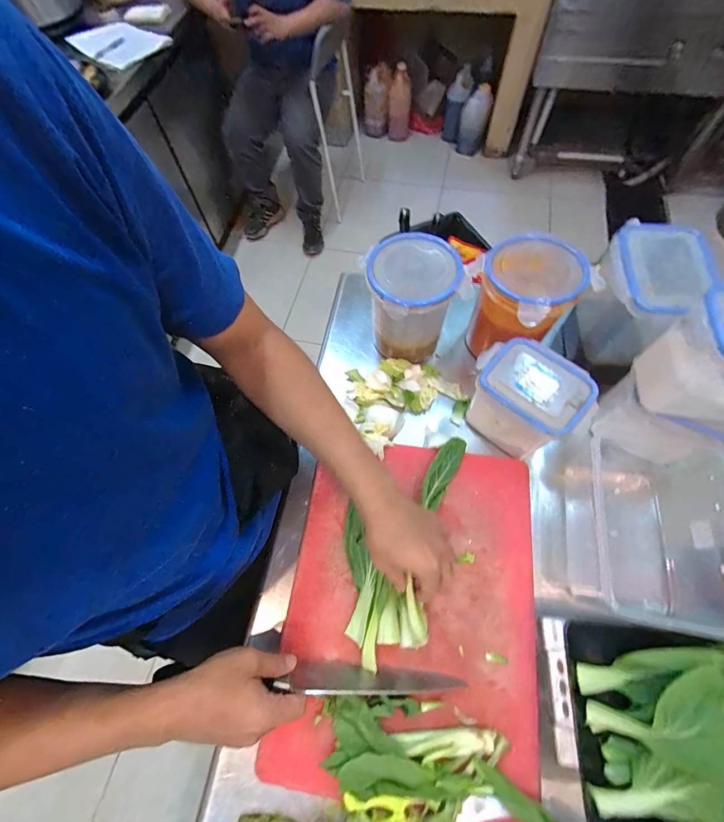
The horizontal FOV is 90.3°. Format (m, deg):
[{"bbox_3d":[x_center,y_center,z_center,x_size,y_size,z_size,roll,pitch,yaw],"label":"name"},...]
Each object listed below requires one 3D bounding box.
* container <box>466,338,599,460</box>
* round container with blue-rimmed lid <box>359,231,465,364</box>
[{"bbox_3d":[0.220,-0.013,0.493,0.144,0.112,0.098,34,70,17],"label":"container"},{"bbox_3d":[0.073,-0.161,0.556,0.122,0.160,0.116,-1,64,2],"label":"round container with blue-rimmed lid"}]

